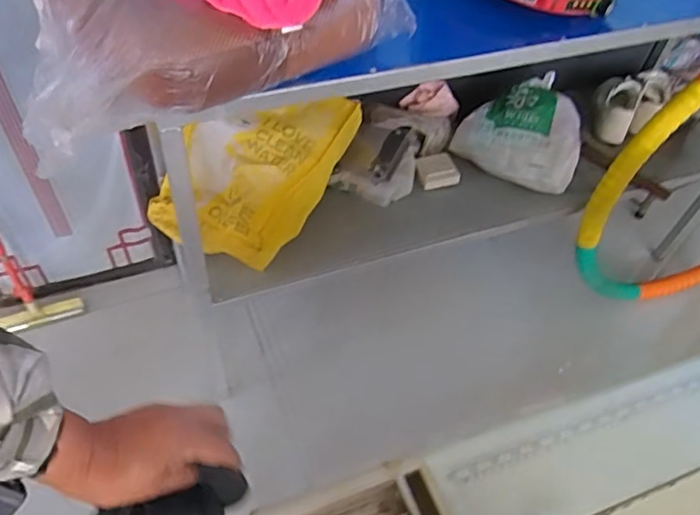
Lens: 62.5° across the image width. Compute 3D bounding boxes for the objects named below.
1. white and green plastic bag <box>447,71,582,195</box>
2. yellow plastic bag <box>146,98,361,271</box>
[{"bbox_3d":[0.420,-0.312,1.362,0.283,0.137,0.245,27,60,15],"label":"white and green plastic bag"},{"bbox_3d":[-0.196,-0.191,1.123,0.317,0.092,0.404,25,85,2],"label":"yellow plastic bag"}]

